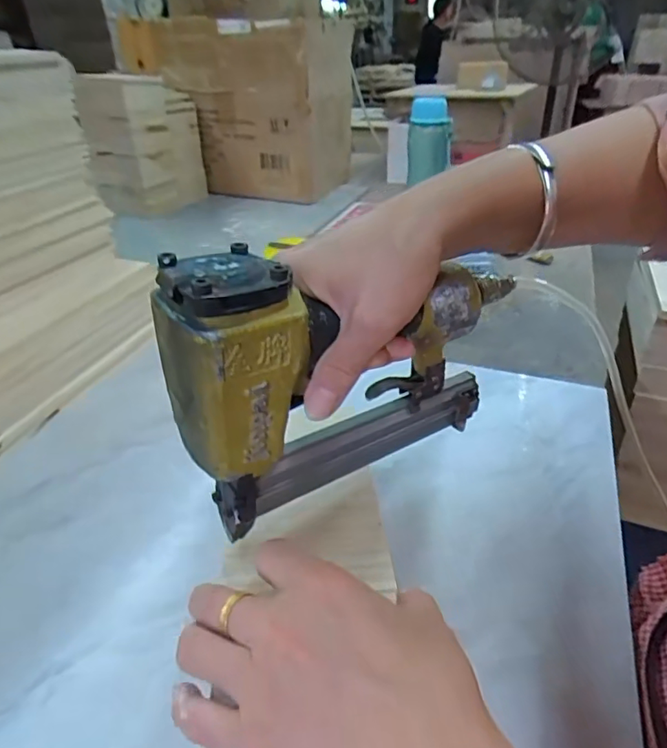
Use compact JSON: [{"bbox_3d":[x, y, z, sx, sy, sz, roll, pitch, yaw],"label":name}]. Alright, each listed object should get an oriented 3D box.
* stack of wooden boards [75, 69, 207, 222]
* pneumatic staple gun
[{"bbox_3d":[-0.404,-0.499,1.129,0.151,0.254,0.221,10,34,16],"label":"stack of wooden boards"},{"bbox_3d":[0.015,-0.005,0.304,0.225,0.161,0.041,-23,39,-31],"label":"pneumatic staple gun"}]

